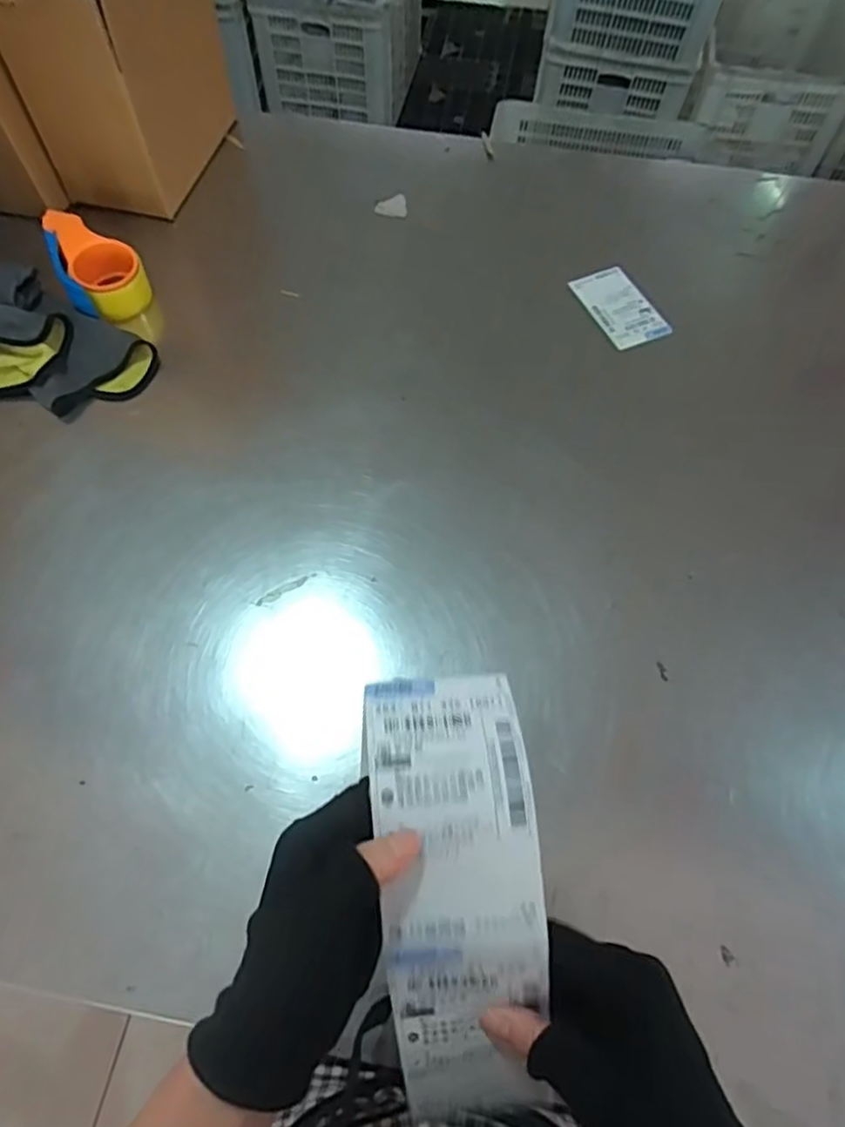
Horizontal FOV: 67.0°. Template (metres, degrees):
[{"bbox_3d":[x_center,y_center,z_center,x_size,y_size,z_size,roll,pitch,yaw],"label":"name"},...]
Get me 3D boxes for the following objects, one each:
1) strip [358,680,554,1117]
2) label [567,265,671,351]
[{"bbox_3d":[0.016,0.177,0.321,0.080,0.056,0.228,-2,90,-1],"label":"strip"},{"bbox_3d":[0.252,-0.327,0.815,0.076,0.008,0.126,-22,67,-10],"label":"label"}]

